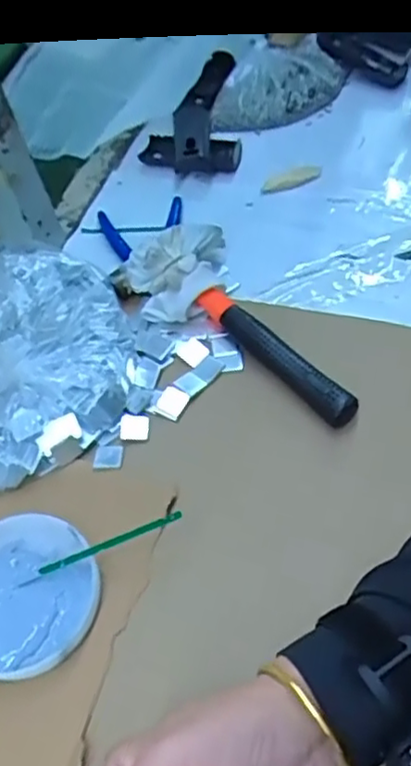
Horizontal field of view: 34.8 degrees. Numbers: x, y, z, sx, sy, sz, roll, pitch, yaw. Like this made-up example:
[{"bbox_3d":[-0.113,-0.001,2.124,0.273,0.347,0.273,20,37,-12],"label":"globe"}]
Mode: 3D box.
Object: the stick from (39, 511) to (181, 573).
[{"bbox_3d":[-0.060,0.102,0.416,0.102,0.008,0.006,-24,54,12],"label":"stick"}]

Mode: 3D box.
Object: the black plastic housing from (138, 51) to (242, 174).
[{"bbox_3d":[-0.012,-0.297,0.707,0.097,0.029,0.203,-3,53,9],"label":"black plastic housing"}]

